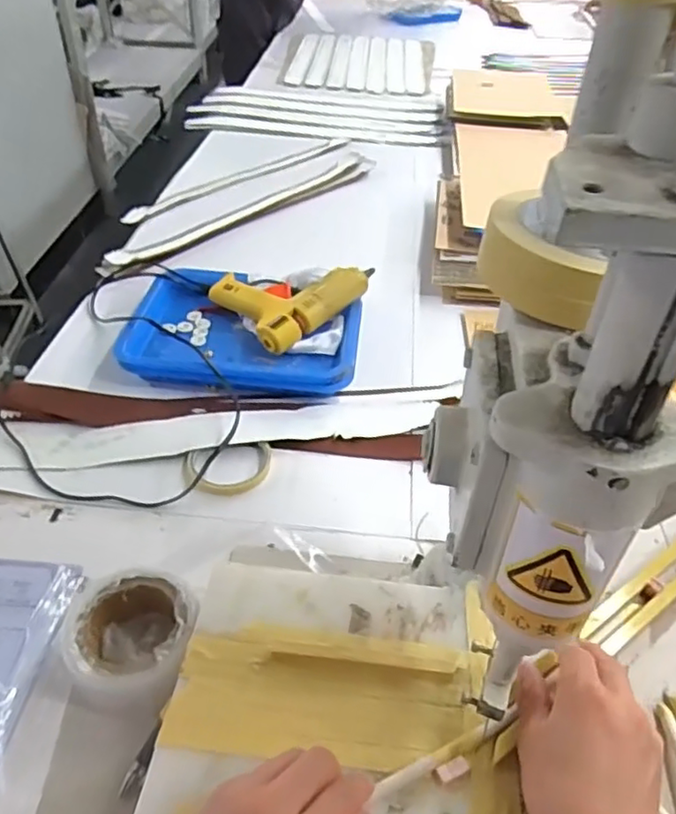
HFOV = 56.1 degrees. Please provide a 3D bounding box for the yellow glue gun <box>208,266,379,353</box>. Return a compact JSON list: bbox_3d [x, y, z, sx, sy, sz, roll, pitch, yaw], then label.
[{"bbox_3d":[-0.065,-0.153,0.858,0.170,0.062,0.156,-32,53,-32],"label":"yellow glue gun"}]

